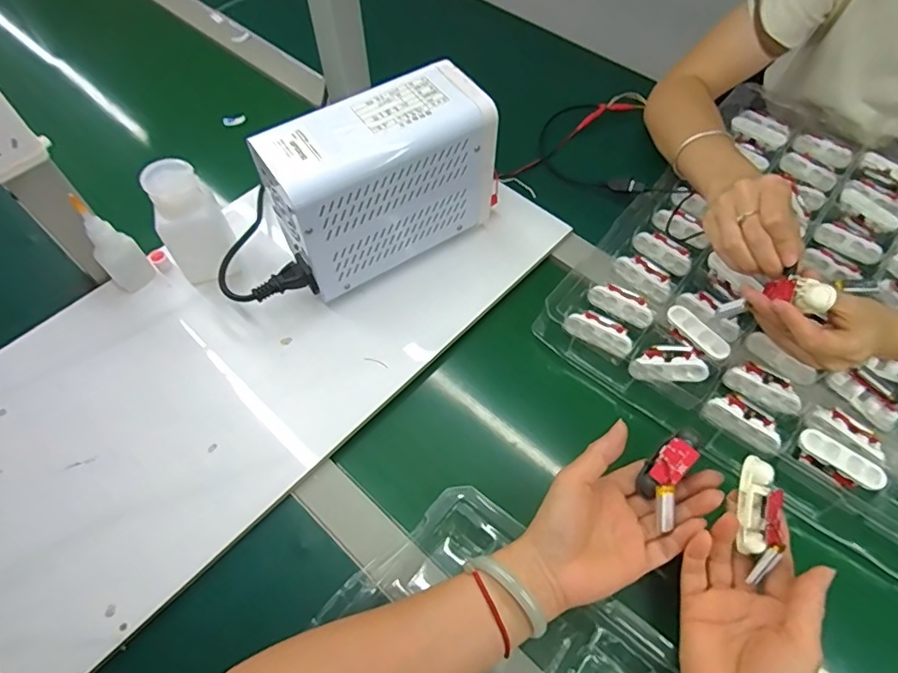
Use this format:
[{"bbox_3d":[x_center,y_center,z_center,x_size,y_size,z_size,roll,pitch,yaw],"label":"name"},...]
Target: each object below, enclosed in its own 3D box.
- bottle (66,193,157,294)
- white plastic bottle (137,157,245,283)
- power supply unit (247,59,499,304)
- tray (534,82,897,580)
[{"bbox_3d":[-0.314,-0.083,0.498,0.027,0.103,0.034,15,60,10],"label":"bottle"},{"bbox_3d":[-0.239,-0.104,0.501,0.059,0.110,0.047,-15,59,-8],"label":"white plastic bottle"},{"bbox_3d":[-0.059,-0.140,0.504,0.201,0.150,0.086,-29,62,-15],"label":"power supply unit"},{"bbox_3d":[0.413,-0.038,0.535,0.480,0.037,0.491,37,66,21],"label":"tray"}]

